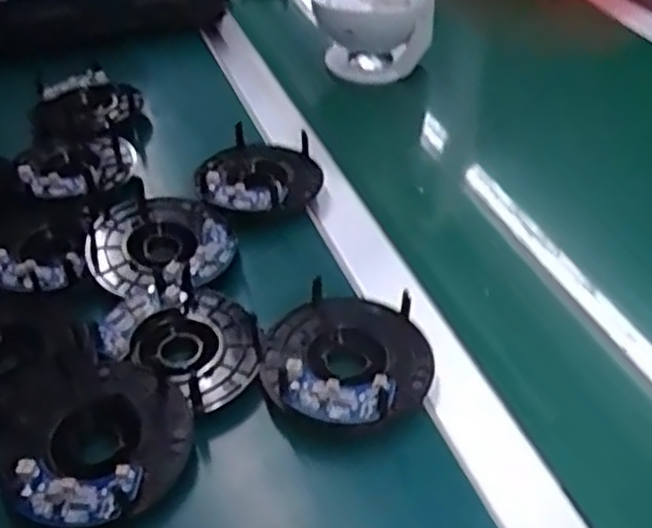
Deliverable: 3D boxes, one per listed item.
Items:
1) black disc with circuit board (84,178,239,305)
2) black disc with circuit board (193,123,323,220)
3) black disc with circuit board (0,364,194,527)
[{"bbox_3d":[-0.119,-0.015,0.552,0.103,0.019,0.099,-2,40,1],"label":"black disc with circuit board"},{"bbox_3d":[-0.054,-0.077,0.618,0.094,0.029,0.105,-8,41,-6],"label":"black disc with circuit board"},{"bbox_3d":[-0.125,0.102,0.424,0.099,0.032,0.099,-2,40,1],"label":"black disc with circuit board"}]

